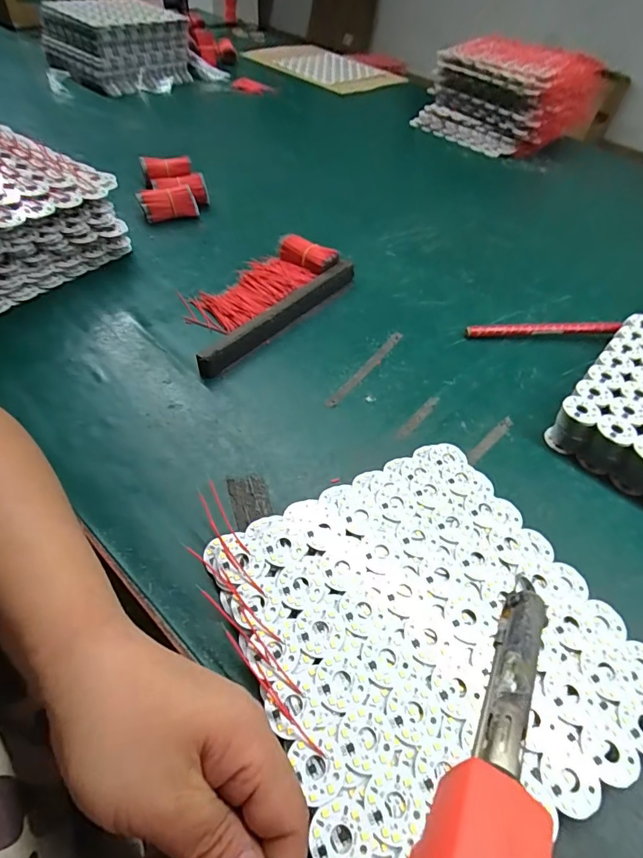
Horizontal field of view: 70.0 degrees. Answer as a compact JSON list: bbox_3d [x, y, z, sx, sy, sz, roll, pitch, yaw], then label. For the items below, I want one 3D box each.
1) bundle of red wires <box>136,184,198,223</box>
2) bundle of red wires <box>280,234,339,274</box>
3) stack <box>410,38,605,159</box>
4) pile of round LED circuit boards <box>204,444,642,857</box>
[{"bbox_3d":[-0.211,-0.310,0.634,0.072,0.036,0.029,-28,58,-27],"label":"bundle of red wires"},{"bbox_3d":[-0.016,-0.207,0.549,0.068,0.028,0.034,30,53,18],"label":"bundle of red wires"},{"bbox_3d":[0.370,-0.663,0.915,0.243,0.138,0.251,-27,58,-26],"label":"stack"},{"bbox_3d":[0.069,0.125,0.301,0.223,0.017,0.225,-18,54,-20],"label":"pile of round LED circuit boards"}]

